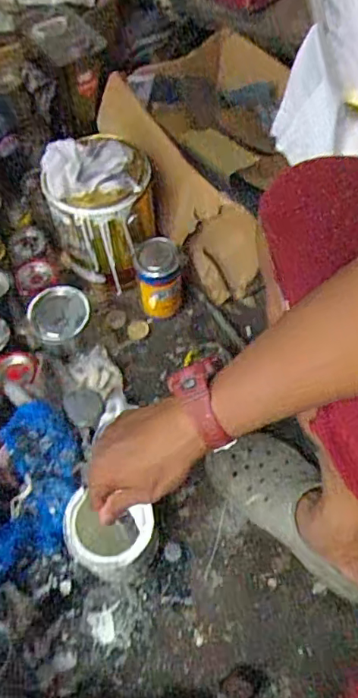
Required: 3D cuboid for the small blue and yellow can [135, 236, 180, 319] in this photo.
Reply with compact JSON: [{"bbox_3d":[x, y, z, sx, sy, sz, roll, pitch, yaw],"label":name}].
[{"bbox_3d":[-0.033,-0.114,0.861,0.071,0.124,0.073,-8,60,-3],"label":"small blue and yellow can"}]

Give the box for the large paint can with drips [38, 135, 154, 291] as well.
[{"bbox_3d":[-0.126,-0.226,0.865,0.162,0.213,0.151,-6,60,-2],"label":"large paint can with drips"}]

